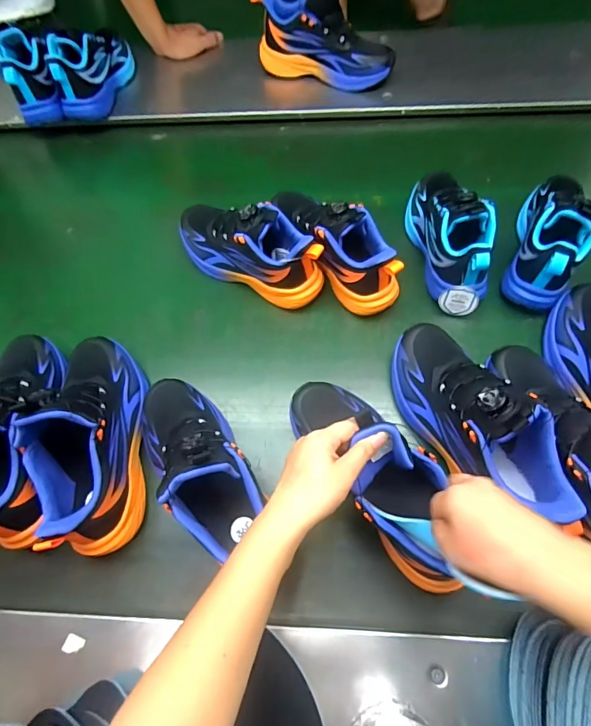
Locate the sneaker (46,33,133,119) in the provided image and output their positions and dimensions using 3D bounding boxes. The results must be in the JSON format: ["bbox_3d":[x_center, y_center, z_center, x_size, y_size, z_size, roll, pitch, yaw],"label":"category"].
[{"bbox_3d":[-0.385,-0.565,0.778,0.074,0.107,0.201,11,70,6],"label":"sneaker"}]

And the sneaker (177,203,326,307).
[{"bbox_3d":[-0.072,-0.167,0.583,0.240,0.118,0.086,27,72,12],"label":"sneaker"}]

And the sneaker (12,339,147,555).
[{"bbox_3d":[-0.236,0.072,0.461,0.094,0.113,0.260,-9,69,-1],"label":"sneaker"}]

